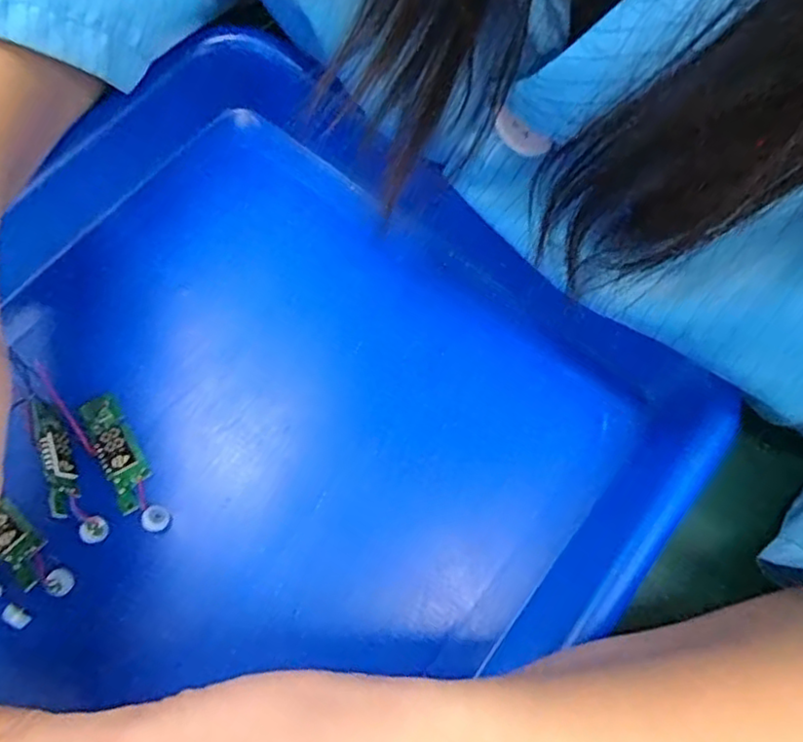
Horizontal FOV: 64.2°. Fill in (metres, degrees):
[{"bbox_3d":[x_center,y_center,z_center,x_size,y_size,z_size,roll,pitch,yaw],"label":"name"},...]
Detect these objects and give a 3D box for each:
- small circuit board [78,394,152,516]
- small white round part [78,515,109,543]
[{"bbox_3d":[-0.095,0.027,0.215,0.013,0.005,0.041,-30,75,-11],"label":"small circuit board"},{"bbox_3d":[-0.098,0.050,0.203,0.007,0.005,0.009,7,72,0],"label":"small white round part"}]

